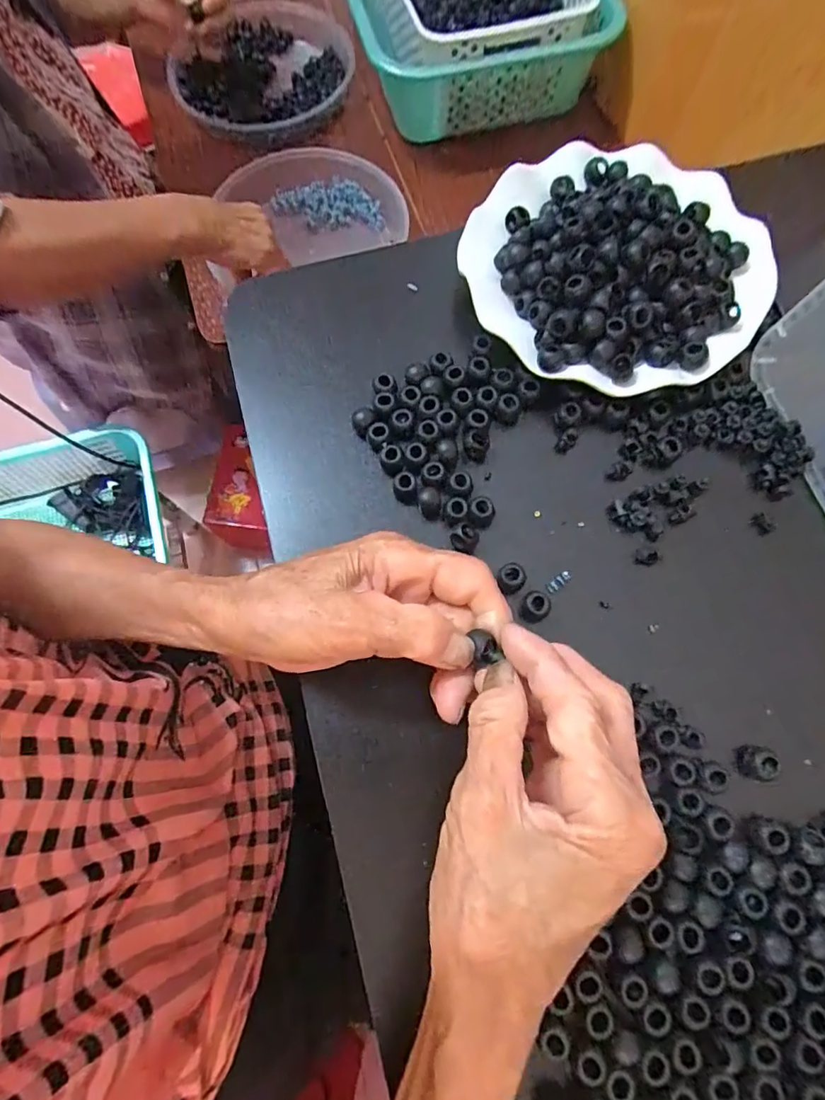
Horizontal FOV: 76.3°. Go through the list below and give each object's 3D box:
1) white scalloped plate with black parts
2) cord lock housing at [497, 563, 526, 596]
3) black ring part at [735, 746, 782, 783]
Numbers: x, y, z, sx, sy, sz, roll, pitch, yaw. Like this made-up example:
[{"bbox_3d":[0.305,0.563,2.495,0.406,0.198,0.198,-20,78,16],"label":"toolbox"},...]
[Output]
[{"bbox_3d":[0.124,-0.172,0.315,0.177,0.033,0.161,0,73,2],"label":"white scalloped plate with black parts"},{"bbox_3d":[0.053,0.016,0.283,0.015,0.011,0.014,-42,76,-10],"label":"cord lock housing"},{"bbox_3d":[0.169,0.105,0.257,0.014,0.013,0.015,0,73,2],"label":"black ring part"}]

